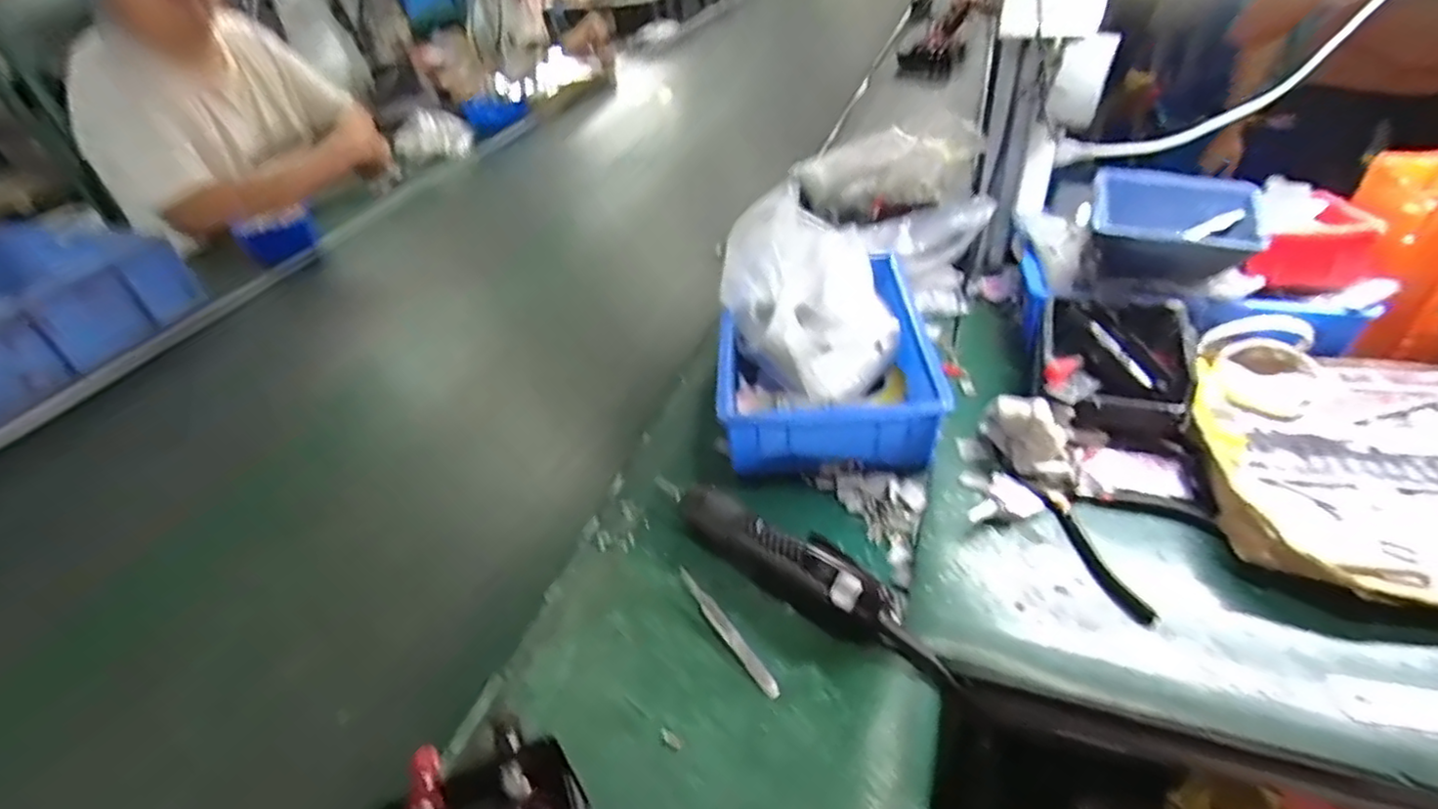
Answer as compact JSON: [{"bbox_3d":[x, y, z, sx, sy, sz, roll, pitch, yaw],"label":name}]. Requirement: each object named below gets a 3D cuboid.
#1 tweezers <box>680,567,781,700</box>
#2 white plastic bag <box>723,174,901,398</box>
[{"bbox_3d":[0.006,0.172,0.498,0.012,0.013,0.125,-27,43,-22],"label":"tweezers"},{"bbox_3d":[0.104,-0.109,0.694,0.165,0.155,0.194,-19,40,-14],"label":"white plastic bag"}]

